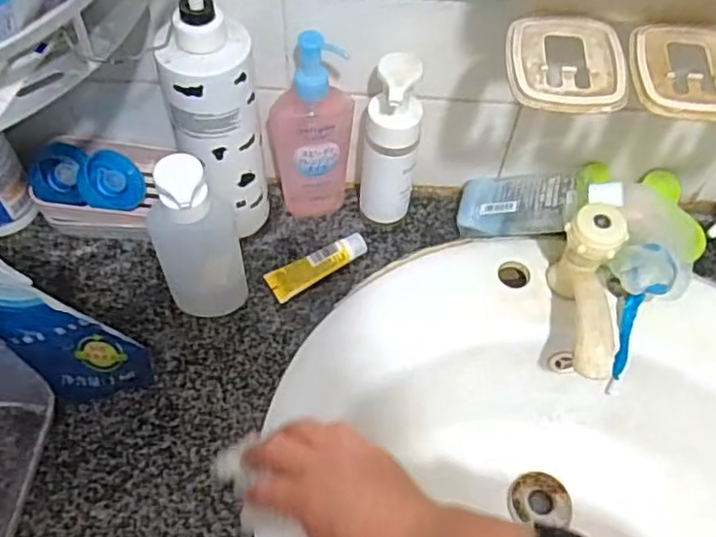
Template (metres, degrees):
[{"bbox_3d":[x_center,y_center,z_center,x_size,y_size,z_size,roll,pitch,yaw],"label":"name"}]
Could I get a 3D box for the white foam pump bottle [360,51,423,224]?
[{"bbox_3d":[0.029,-0.103,0.560,0.047,0.175,0.051,12,58,5],"label":"white foam pump bottle"}]

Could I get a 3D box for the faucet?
[{"bbox_3d":[0.179,0.028,0.521,0.045,0.096,0.130,12,58,5],"label":"faucet"}]

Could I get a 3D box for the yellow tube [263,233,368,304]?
[{"bbox_3d":[-0.036,-0.003,0.592,0.095,0.020,0.028,-26,62,-18],"label":"yellow tube"}]

